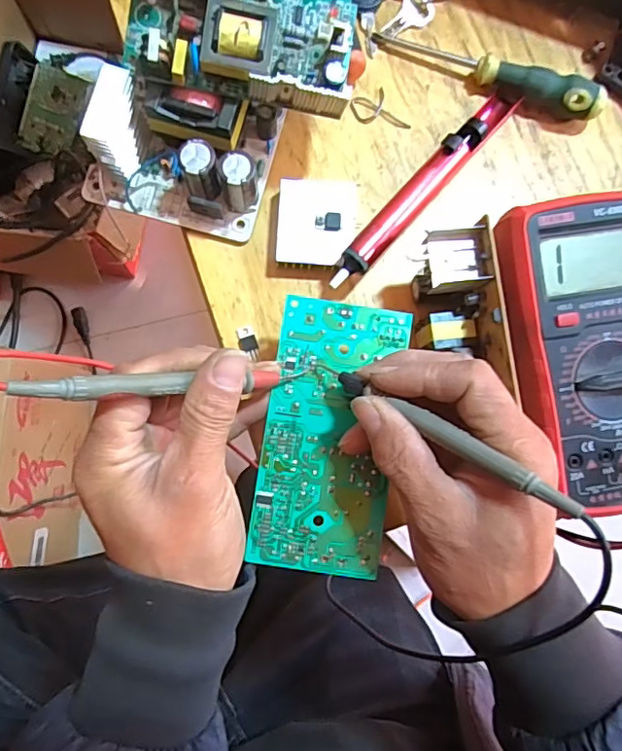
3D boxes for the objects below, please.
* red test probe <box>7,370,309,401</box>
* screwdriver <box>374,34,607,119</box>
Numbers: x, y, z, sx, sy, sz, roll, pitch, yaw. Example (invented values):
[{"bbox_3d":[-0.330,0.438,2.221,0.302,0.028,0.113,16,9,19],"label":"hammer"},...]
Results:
[{"bbox_3d":[-0.060,0.004,0.255,0.146,0.009,0.010,-2,82,-44],"label":"red test probe"},{"bbox_3d":[0.119,-0.204,0.360,0.151,0.026,0.020,22,83,0],"label":"screwdriver"}]

